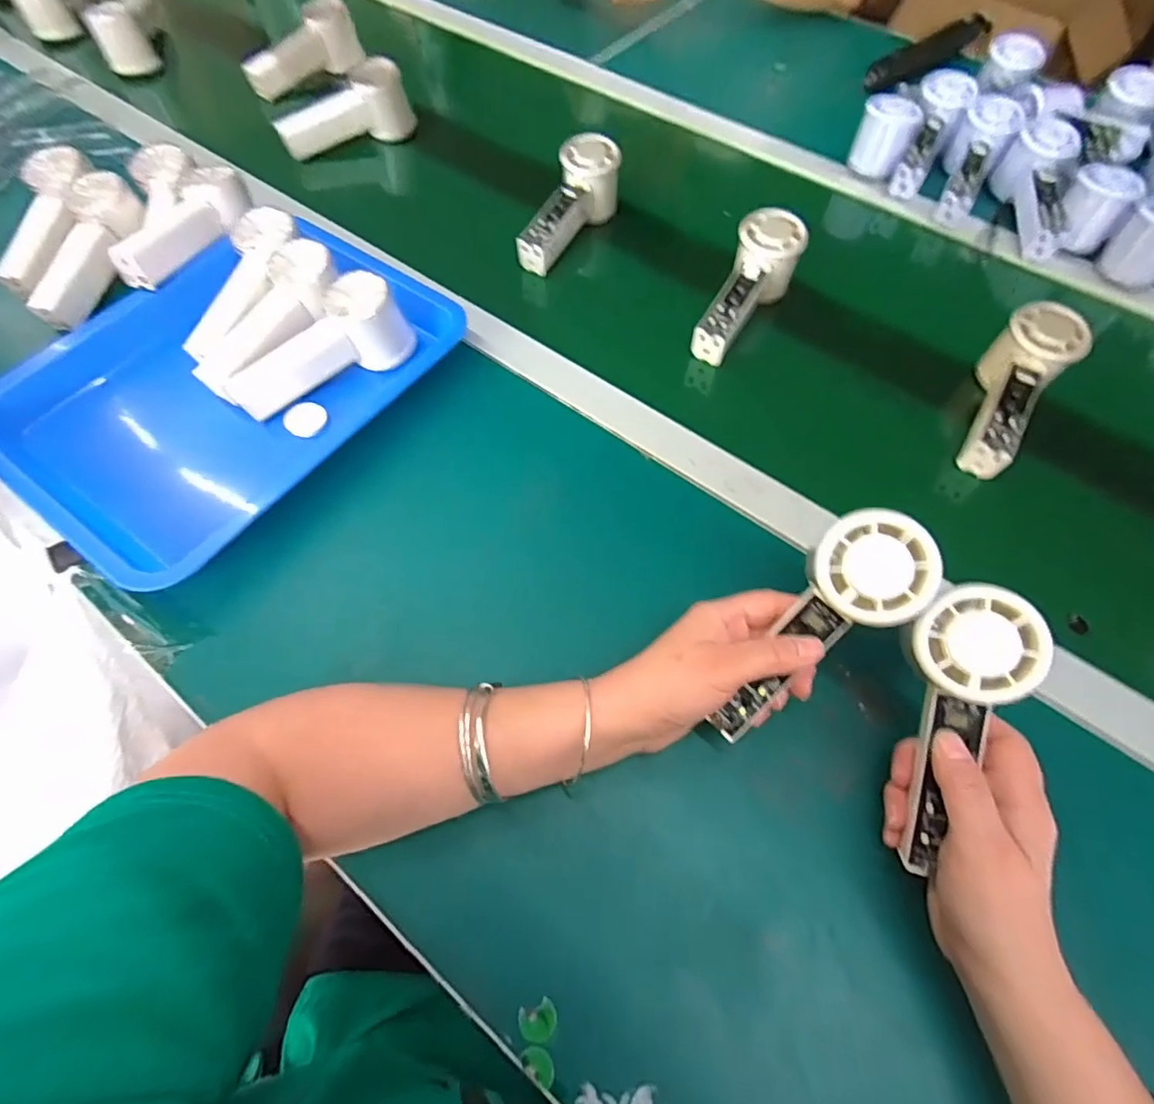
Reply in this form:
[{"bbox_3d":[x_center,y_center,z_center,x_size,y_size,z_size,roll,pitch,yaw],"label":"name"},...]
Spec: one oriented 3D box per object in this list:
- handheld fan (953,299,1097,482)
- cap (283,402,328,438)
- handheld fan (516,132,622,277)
[{"bbox_3d":[0.355,-0.126,0.464,0.054,0.059,0.155,28,81,13],"label":"handheld fan"},{"bbox_3d":[-0.221,-0.109,0.461,0.032,0.004,0.032,0,63,0],"label":"cap"},{"bbox_3d":[-0.010,-0.342,0.575,0.054,0.057,0.149,28,80,13],"label":"handheld fan"}]

